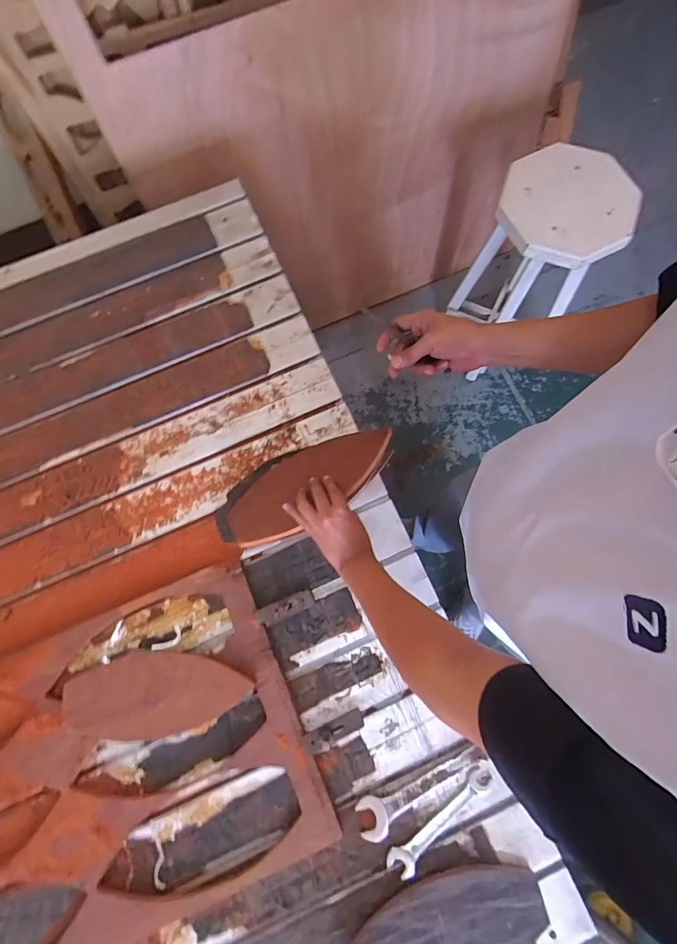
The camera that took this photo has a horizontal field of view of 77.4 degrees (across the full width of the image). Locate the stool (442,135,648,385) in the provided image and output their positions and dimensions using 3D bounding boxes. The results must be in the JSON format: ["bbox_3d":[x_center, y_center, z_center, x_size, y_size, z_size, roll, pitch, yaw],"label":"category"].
[{"bbox_3d":[0.547,-0.579,1.246,0.299,0.556,0.304,0,77,-2],"label":"stool"}]

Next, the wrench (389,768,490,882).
[{"bbox_3d":[0.153,0.518,0.632,0.191,0.007,0.044,-43,80,-8],"label":"wrench"}]

